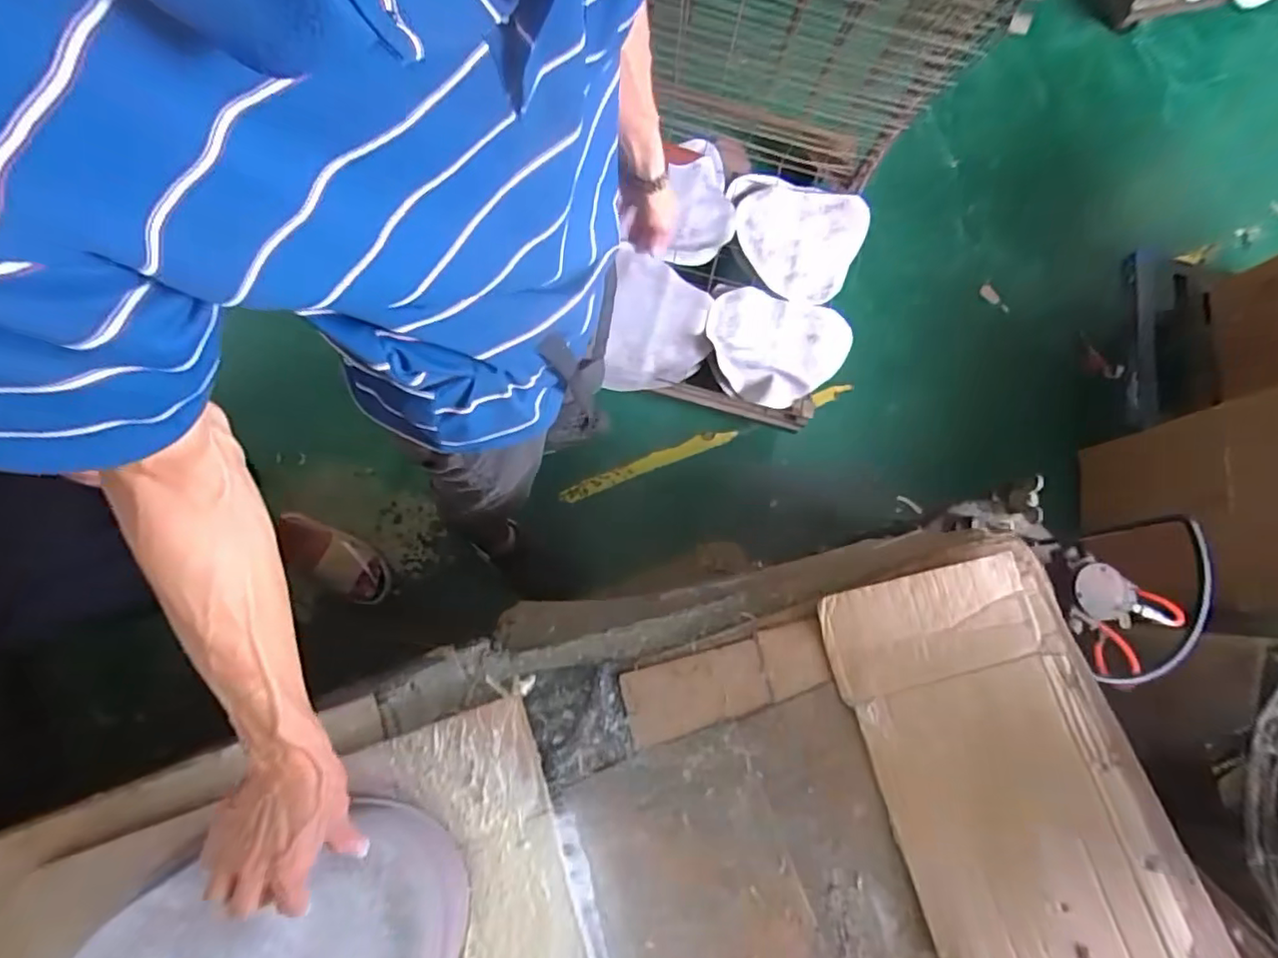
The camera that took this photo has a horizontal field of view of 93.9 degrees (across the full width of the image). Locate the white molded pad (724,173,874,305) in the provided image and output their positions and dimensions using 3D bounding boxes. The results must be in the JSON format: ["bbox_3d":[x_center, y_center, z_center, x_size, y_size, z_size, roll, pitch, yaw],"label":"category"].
[{"bbox_3d":[0.376,-0.625,1.504,0.357,0.044,0.354,27,77,1],"label":"white molded pad"}]

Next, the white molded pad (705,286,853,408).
[{"bbox_3d":[0.326,-0.311,1.429,0.340,0.053,0.281,14,77,-2],"label":"white molded pad"}]

